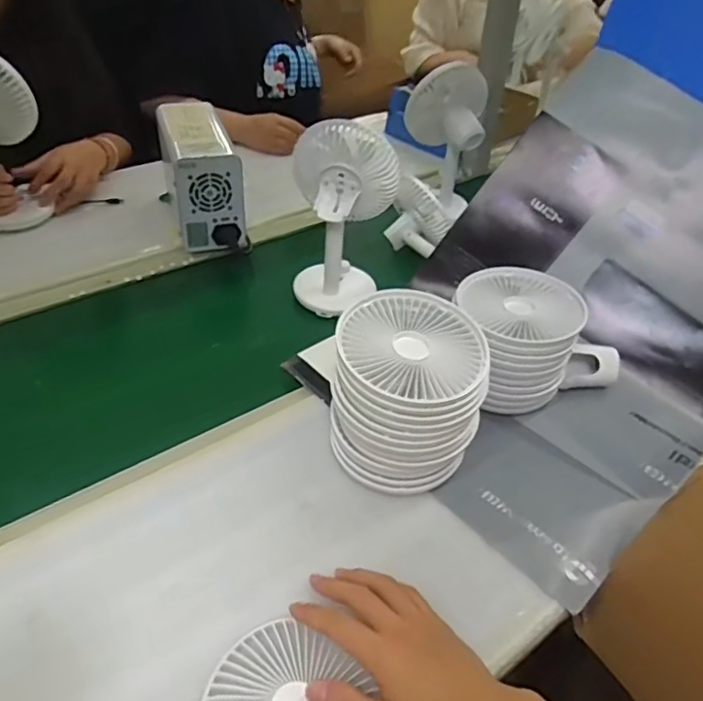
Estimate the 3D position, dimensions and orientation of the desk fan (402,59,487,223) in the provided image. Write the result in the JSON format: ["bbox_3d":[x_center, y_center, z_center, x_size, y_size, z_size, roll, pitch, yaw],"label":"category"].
[{"bbox_3d":[0.142,-0.330,0.932,0.119,0.225,0.090,7,41,4],"label":"desk fan"}]

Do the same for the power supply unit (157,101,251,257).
[{"bbox_3d":[-0.219,-0.254,0.860,0.087,0.149,0.176,-12,43,-16],"label":"power supply unit"}]

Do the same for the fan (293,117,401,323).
[{"bbox_3d":[-0.009,-0.162,0.730,0.124,0.232,0.085,3,40,1],"label":"fan"}]

